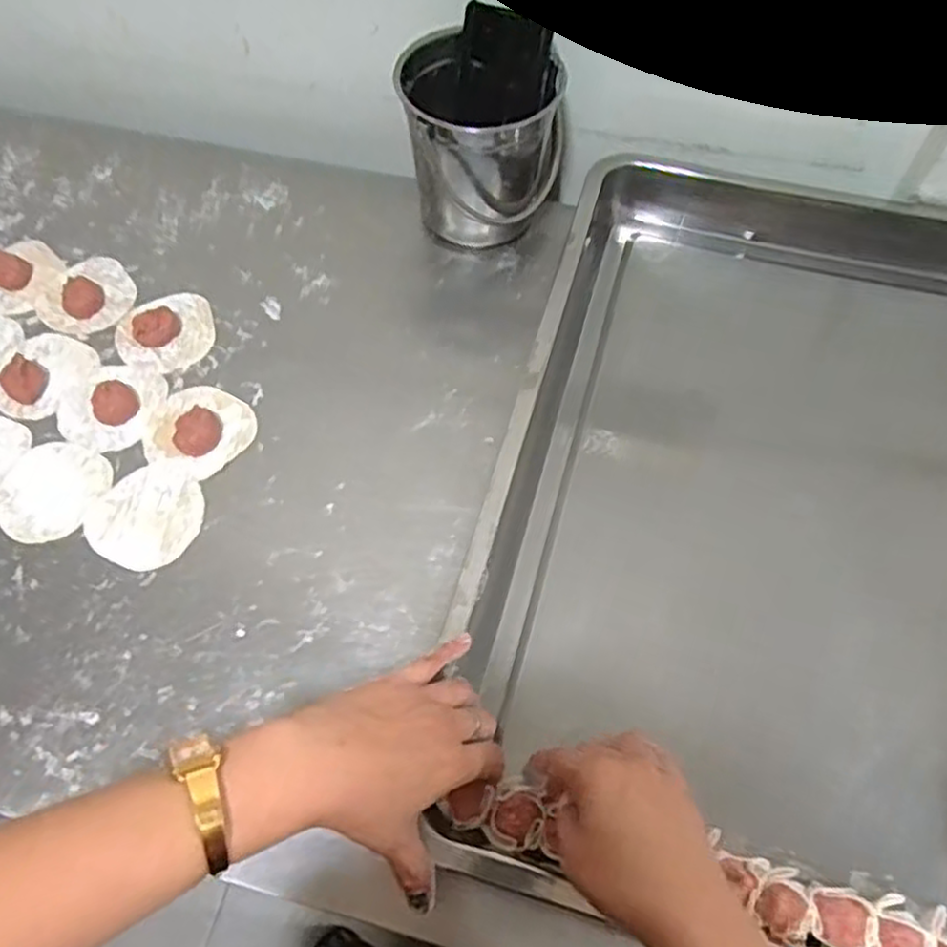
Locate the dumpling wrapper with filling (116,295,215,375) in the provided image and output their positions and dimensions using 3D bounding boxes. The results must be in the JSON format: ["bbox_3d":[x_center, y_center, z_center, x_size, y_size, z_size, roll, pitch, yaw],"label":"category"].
[{"bbox_3d":[-0.262,-0.124,0.622,0.082,0.020,0.077,0,63,0],"label":"dumpling wrapper with filling"}]

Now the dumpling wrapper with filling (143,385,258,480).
[{"bbox_3d":[-0.219,-0.038,0.577,0.081,0.018,0.077,29,67,13],"label":"dumpling wrapper with filling"}]

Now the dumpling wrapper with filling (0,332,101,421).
[{"bbox_3d":[-0.361,-0.088,0.605,0.078,0.018,0.081,32,68,15],"label":"dumpling wrapper with filling"}]

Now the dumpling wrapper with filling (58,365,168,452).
[{"bbox_3d":[-0.291,-0.060,0.587,0.071,0.019,0.080,19,65,9],"label":"dumpling wrapper with filling"}]

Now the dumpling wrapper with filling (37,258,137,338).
[{"bbox_3d":[-0.345,-0.160,0.649,0.080,0.012,0.079,-37,69,-17],"label":"dumpling wrapper with filling"}]

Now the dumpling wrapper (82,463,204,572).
[{"bbox_3d":[-0.243,0.032,0.548,0.076,0.004,0.078,24,65,9],"label":"dumpling wrapper"}]

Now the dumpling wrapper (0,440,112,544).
[{"bbox_3d":[-0.320,0.012,0.558,0.076,0.005,0.082,0,63,0],"label":"dumpling wrapper"}]

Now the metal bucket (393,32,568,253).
[{"bbox_3d":[0.007,-0.282,0.638,0.134,0.135,0.110,10,64,4],"label":"metal bucket"}]

